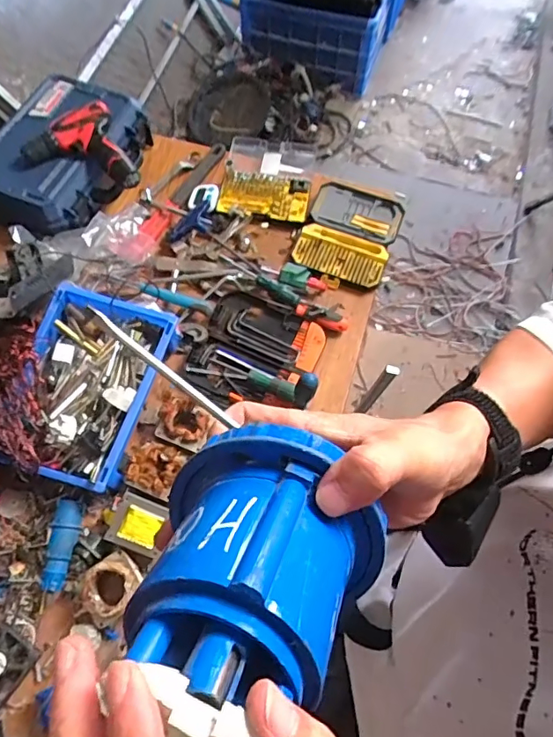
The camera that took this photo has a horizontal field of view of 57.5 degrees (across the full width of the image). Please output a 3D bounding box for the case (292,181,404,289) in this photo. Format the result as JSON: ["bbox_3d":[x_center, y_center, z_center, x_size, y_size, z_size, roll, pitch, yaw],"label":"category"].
[{"bbox_3d":[0.153,-0.286,1.062,0.185,0.024,0.257,20,66,9],"label":"case"}]

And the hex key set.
[{"bbox_3d":[-0.018,-0.073,0.940,0.213,0.018,0.110,24,67,11],"label":"hex key set"}]

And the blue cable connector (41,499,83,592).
[{"bbox_3d":[-0.323,0.270,0.770,0.043,0.038,0.128,3,65,2],"label":"blue cable connector"}]

